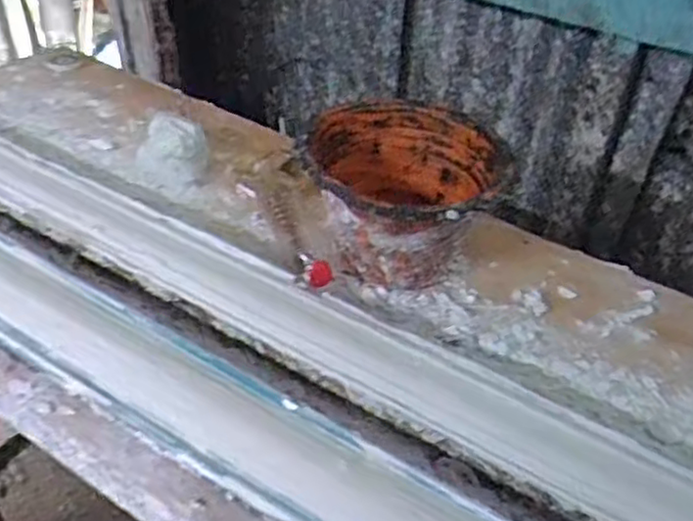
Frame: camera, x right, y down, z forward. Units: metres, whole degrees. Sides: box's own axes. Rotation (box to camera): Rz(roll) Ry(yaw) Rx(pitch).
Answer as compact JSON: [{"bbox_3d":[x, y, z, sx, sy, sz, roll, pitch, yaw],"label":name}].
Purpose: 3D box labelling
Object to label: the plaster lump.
[{"bbox_3d":[-0.263,-0.167,1.060,0.105,0.058,0.128,-9,41,-15],"label":"plaster lump"}]

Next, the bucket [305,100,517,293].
[{"bbox_3d":[0.073,-0.072,0.908,0.232,0.182,0.264,6,40,3],"label":"bucket"}]

